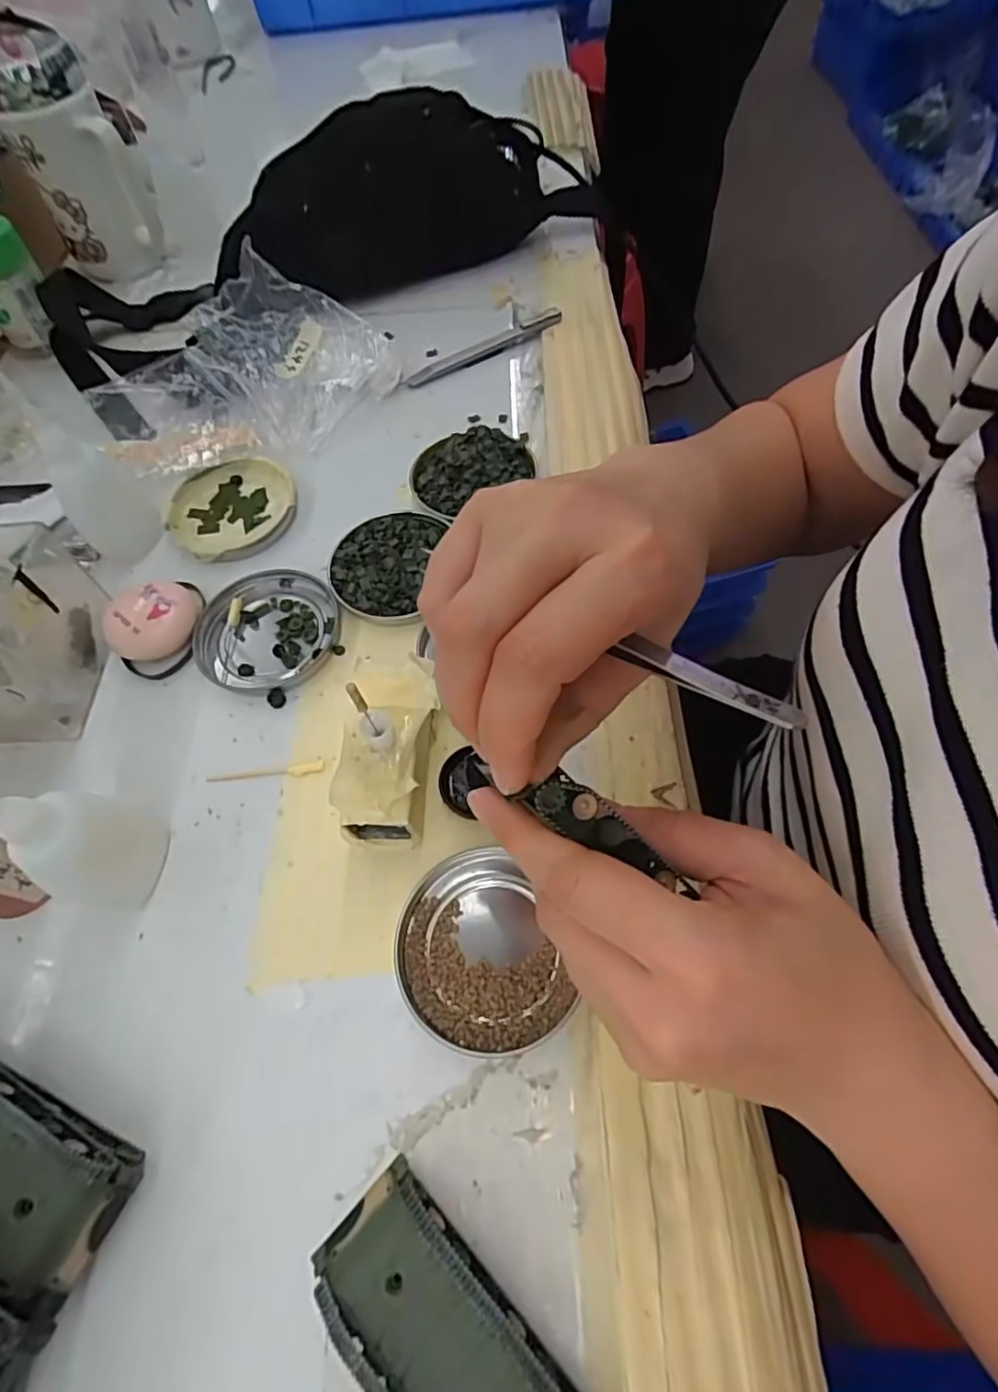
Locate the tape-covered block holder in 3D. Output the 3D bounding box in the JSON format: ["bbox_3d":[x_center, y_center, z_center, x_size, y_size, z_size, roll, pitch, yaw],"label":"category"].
[{"bbox_3d":[-0.050,0.024,0.289,0.040,0.043,0.085,1,62,4],"label":"tape-covered block holder"}]

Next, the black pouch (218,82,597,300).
[{"bbox_3d":[-0.077,-0.389,0.483,0.306,0.096,0.076,-8,61,0],"label":"black pouch"}]

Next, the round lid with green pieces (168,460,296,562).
[{"bbox_3d":[-0.168,-0.119,0.391,0.078,0.010,0.071,-2,61,3],"label":"round lid with green pieces"}]

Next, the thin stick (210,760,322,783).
[{"bbox_3d":[-0.117,0.039,0.308,0.059,0.004,0.007,-8,61,0],"label":"thin stick"}]

